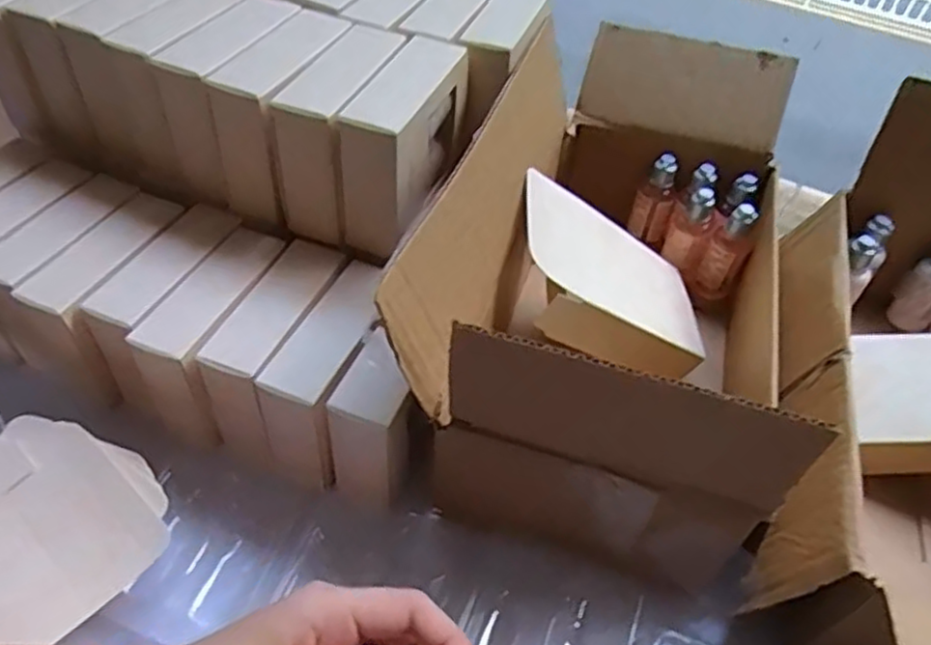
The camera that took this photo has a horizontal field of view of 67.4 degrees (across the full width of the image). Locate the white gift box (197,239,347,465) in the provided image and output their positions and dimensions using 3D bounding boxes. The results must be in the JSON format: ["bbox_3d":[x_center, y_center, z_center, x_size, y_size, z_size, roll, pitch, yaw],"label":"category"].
[{"bbox_3d":[-0.115,0.017,0.424,0.045,0.079,0.112,15,47,8],"label":"white gift box"}]

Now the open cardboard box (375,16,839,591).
[{"bbox_3d":[0.105,-0.055,0.457,0.200,0.145,0.379,17,48,9],"label":"open cardboard box"}]

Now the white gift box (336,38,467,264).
[{"bbox_3d":[-0.034,-0.109,0.418,0.043,0.083,0.109,18,48,11],"label":"white gift box"}]

